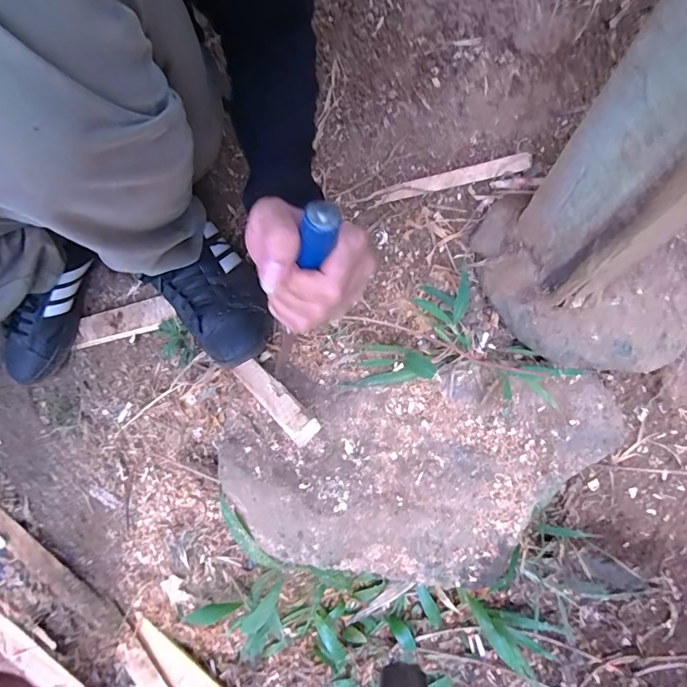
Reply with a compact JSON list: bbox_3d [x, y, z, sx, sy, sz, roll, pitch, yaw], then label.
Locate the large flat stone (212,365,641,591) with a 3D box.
[{"bbox_3d":[0.074,0.149,0.459,0.418,0.093,0.205,-8,70,-1],"label":"large flat stone"}]

